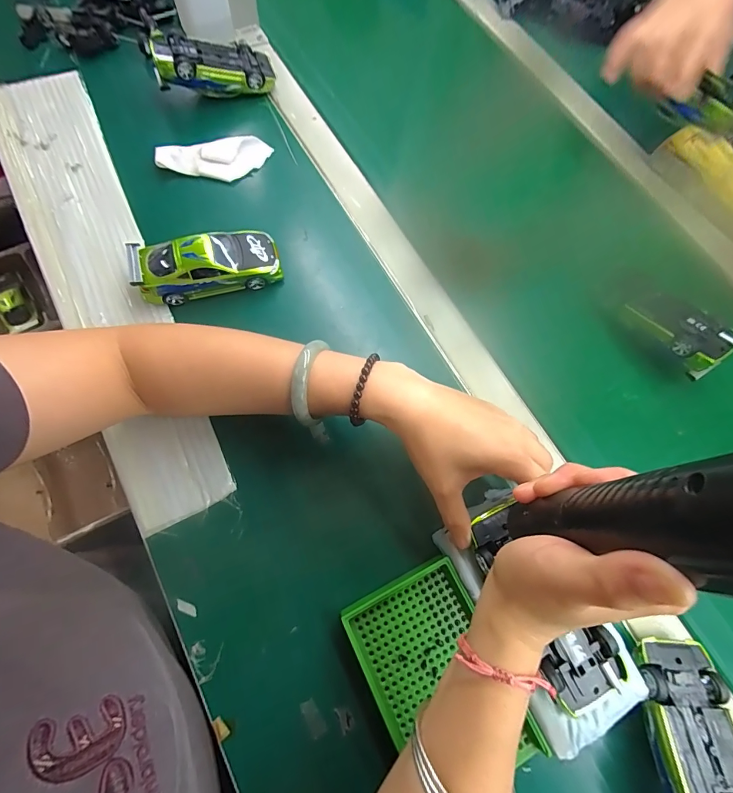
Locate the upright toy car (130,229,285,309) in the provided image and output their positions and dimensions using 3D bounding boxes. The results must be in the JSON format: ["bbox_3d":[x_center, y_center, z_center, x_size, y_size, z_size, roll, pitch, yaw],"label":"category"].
[{"bbox_3d":[-0.151,-0.126,0.366,0.133,0.042,0.052,-12,72,-9],"label":"upright toy car"}]

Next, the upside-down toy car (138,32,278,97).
[{"bbox_3d":[-0.180,-0.386,0.448,0.136,0.040,0.059,-10,72,-21],"label":"upside-down toy car"}]

